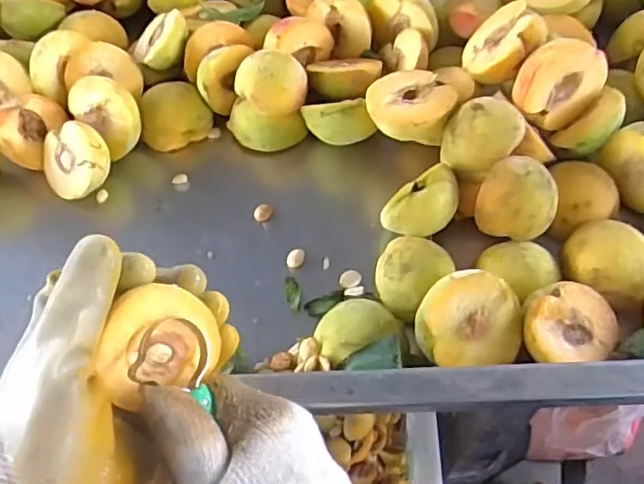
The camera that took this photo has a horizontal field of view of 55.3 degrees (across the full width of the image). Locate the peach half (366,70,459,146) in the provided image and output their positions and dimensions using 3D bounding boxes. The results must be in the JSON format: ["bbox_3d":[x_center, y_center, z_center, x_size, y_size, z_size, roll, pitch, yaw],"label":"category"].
[{"bbox_3d":[0.066,-0.100,0.465,0.065,0.036,0.066,-2,55,3],"label":"peach half"}]

